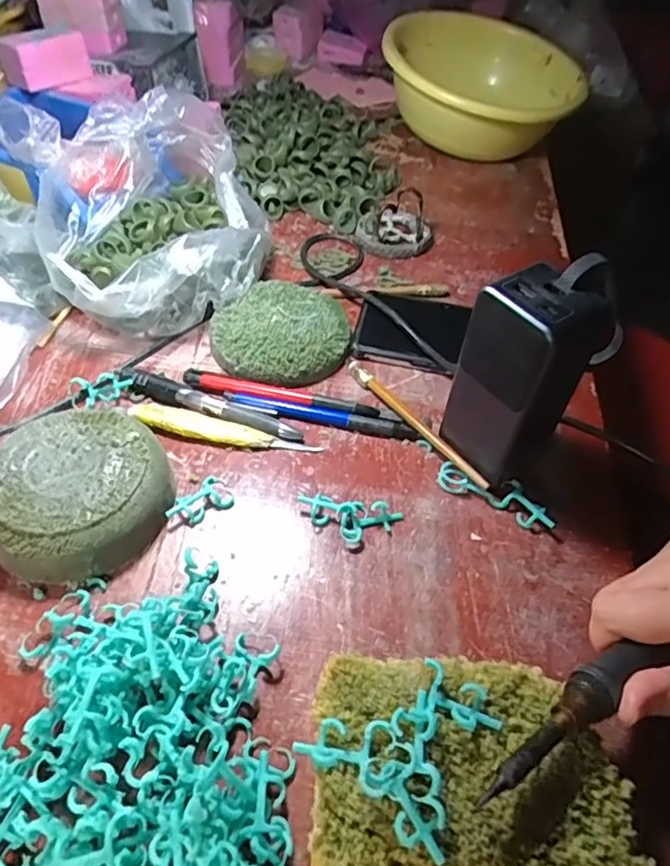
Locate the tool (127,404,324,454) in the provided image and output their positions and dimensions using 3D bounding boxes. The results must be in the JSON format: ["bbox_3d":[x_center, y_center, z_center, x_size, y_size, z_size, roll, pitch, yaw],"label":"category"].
[{"bbox_3d":[-0.075,-0.001,0.398,0.129,0.009,0.018,11,50,5],"label":"tool"}]

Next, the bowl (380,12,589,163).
[{"bbox_3d":[0.175,-0.418,0.718,0.229,0.106,0.258,7,50,1],"label":"bowl"}]

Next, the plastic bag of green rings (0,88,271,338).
[{"bbox_3d":[-0.149,-0.185,0.480,0.182,0.109,0.202,-21,54,-21],"label":"plastic bag of green rings"}]

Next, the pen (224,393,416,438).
[{"bbox_3d":[-0.010,-0.013,0.413,0.135,0.008,0.013,9,50,3],"label":"pen"}]

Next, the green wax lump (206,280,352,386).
[{"bbox_3d":[-0.041,-0.079,0.455,0.098,0.022,0.101,2,50,-3],"label":"green wax lump"}]

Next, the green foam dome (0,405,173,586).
[{"bbox_3d":[-0.150,0.034,0.346,0.099,0.036,0.098,2,50,-3],"label":"green foam dome"}]

